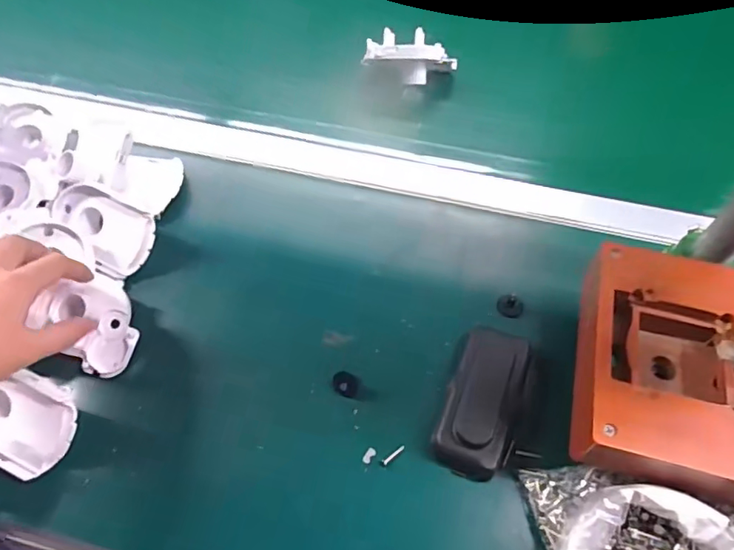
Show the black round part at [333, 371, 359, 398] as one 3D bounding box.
[{"bbox_3d":[-0.016,0.081,0.384,0.019,0.012,0.016,23,61,14],"label":"black round part"}]

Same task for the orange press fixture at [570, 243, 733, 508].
[{"bbox_3d":[0.223,0.073,0.358,0.161,0.071,0.155,13,59,8],"label":"orange press fixture"}]

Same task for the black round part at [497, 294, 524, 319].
[{"bbox_3d":[0.120,0.025,0.433,0.019,0.007,0.021,-13,59,-8],"label":"black round part"}]

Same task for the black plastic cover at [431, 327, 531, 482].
[{"bbox_3d":[0.084,0.090,0.373,0.052,0.024,0.104,17,60,10],"label":"black plastic cover"}]

